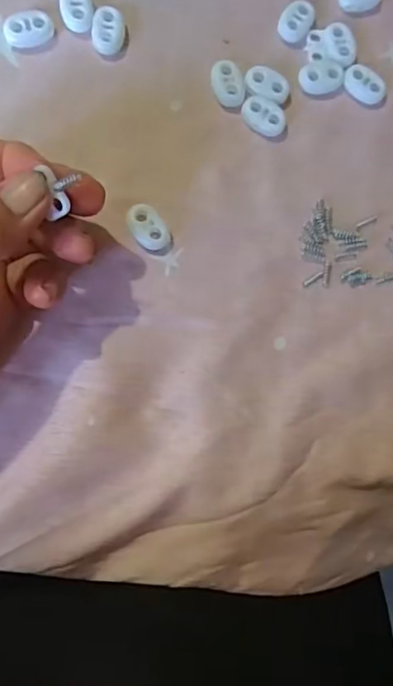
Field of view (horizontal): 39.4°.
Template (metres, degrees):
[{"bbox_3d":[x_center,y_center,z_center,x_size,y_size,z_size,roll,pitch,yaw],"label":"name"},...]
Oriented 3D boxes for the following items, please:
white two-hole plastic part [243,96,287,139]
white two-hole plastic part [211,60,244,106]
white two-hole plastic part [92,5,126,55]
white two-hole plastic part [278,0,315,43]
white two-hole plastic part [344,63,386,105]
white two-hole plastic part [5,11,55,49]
[{"bbox_3d":[0.032,-0.109,0.264,0.023,0.004,0.015,36,81,-1],"label":"white two-hole plastic part"},{"bbox_3d":[0.015,-0.125,0.263,0.015,0.004,0.022,-13,85,-8],"label":"white two-hole plastic part"},{"bbox_3d":[-0.041,-0.147,0.259,0.015,0.006,0.021,3,83,-6],"label":"white two-hole plastic part"},{"bbox_3d":[0.049,-0.159,0.271,0.015,0.004,0.020,26,81,-3],"label":"white two-hole plastic part"},{"bbox_3d":[0.083,-0.127,0.270,0.022,0.005,0.014,41,81,-1],"label":"white two-hole plastic part"},{"bbox_3d":[-0.077,-0.145,0.254,0.022,0.007,0.013,-19,86,-8],"label":"white two-hole plastic part"}]

